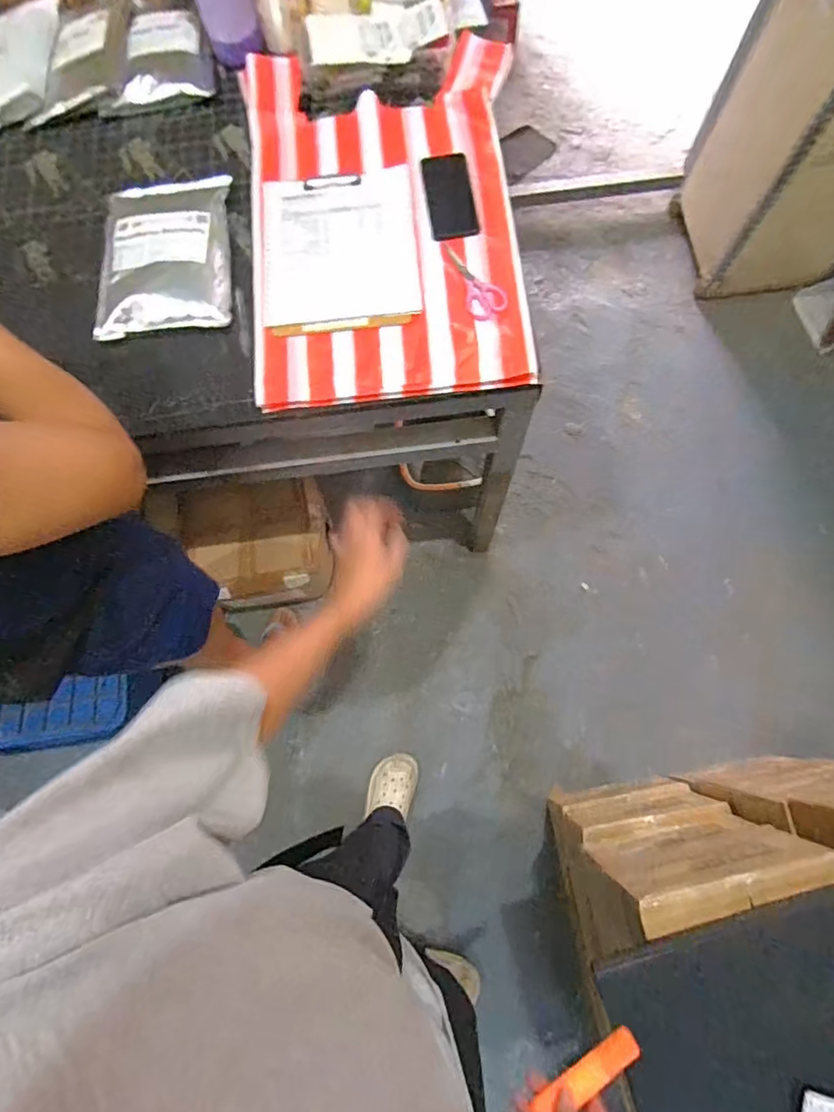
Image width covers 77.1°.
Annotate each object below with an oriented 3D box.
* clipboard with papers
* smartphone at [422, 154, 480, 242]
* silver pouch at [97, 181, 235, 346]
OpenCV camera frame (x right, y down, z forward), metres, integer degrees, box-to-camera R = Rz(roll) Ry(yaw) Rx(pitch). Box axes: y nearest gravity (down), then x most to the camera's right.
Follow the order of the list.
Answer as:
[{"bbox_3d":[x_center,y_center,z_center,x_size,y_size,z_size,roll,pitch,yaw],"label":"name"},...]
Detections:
[{"bbox_3d":[-0.122,-0.488,0.832,0.241,0.019,0.298,-4,73,0],"label":"clipboard with papers"},{"bbox_3d":[0.053,-0.583,0.847,0.074,0.009,0.171,-7,73,0],"label":"smartphone"},{"bbox_3d":[-0.399,-0.485,0.831,0.197,0.035,0.300,-6,73,0],"label":"silver pouch"}]

